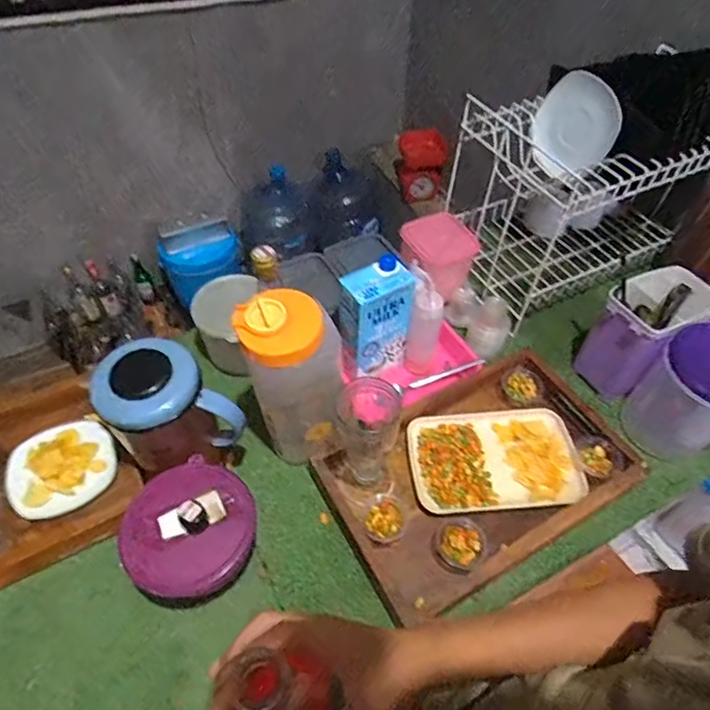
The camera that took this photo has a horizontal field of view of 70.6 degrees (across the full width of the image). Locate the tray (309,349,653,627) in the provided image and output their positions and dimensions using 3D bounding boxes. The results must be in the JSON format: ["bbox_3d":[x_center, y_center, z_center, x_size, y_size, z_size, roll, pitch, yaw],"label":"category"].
[{"bbox_3d":[0.169,0.157,0.697,0.392,0.069,0.238,-23,56,-19],"label":"tray"}]

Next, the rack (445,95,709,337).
[{"bbox_3d":[0.420,-0.298,0.905,0.429,0.267,0.246,-22,56,-19],"label":"rack"}]

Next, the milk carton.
[{"bbox_3d":[0.035,-0.057,0.757,0.097,0.170,0.061,-21,56,-18],"label":"milk carton"}]

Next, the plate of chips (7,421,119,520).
[{"bbox_3d":[-0.416,0.156,0.710,0.137,0.024,0.135,-28,58,-22],"label":"plate of chips"}]

